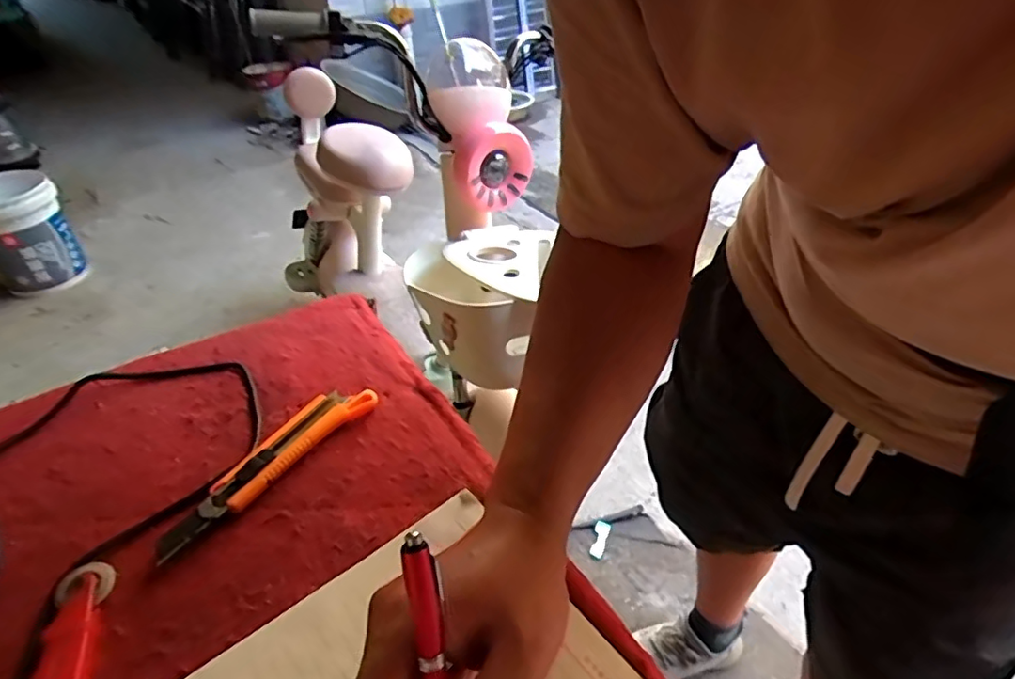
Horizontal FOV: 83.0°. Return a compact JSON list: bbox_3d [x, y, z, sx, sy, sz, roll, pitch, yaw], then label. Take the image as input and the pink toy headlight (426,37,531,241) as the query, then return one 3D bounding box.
[{"bbox_3d":[-0.050,-0.394,1.055,0.170,0.124,0.343,-5,82,-5],"label":"pink toy headlight"}]

